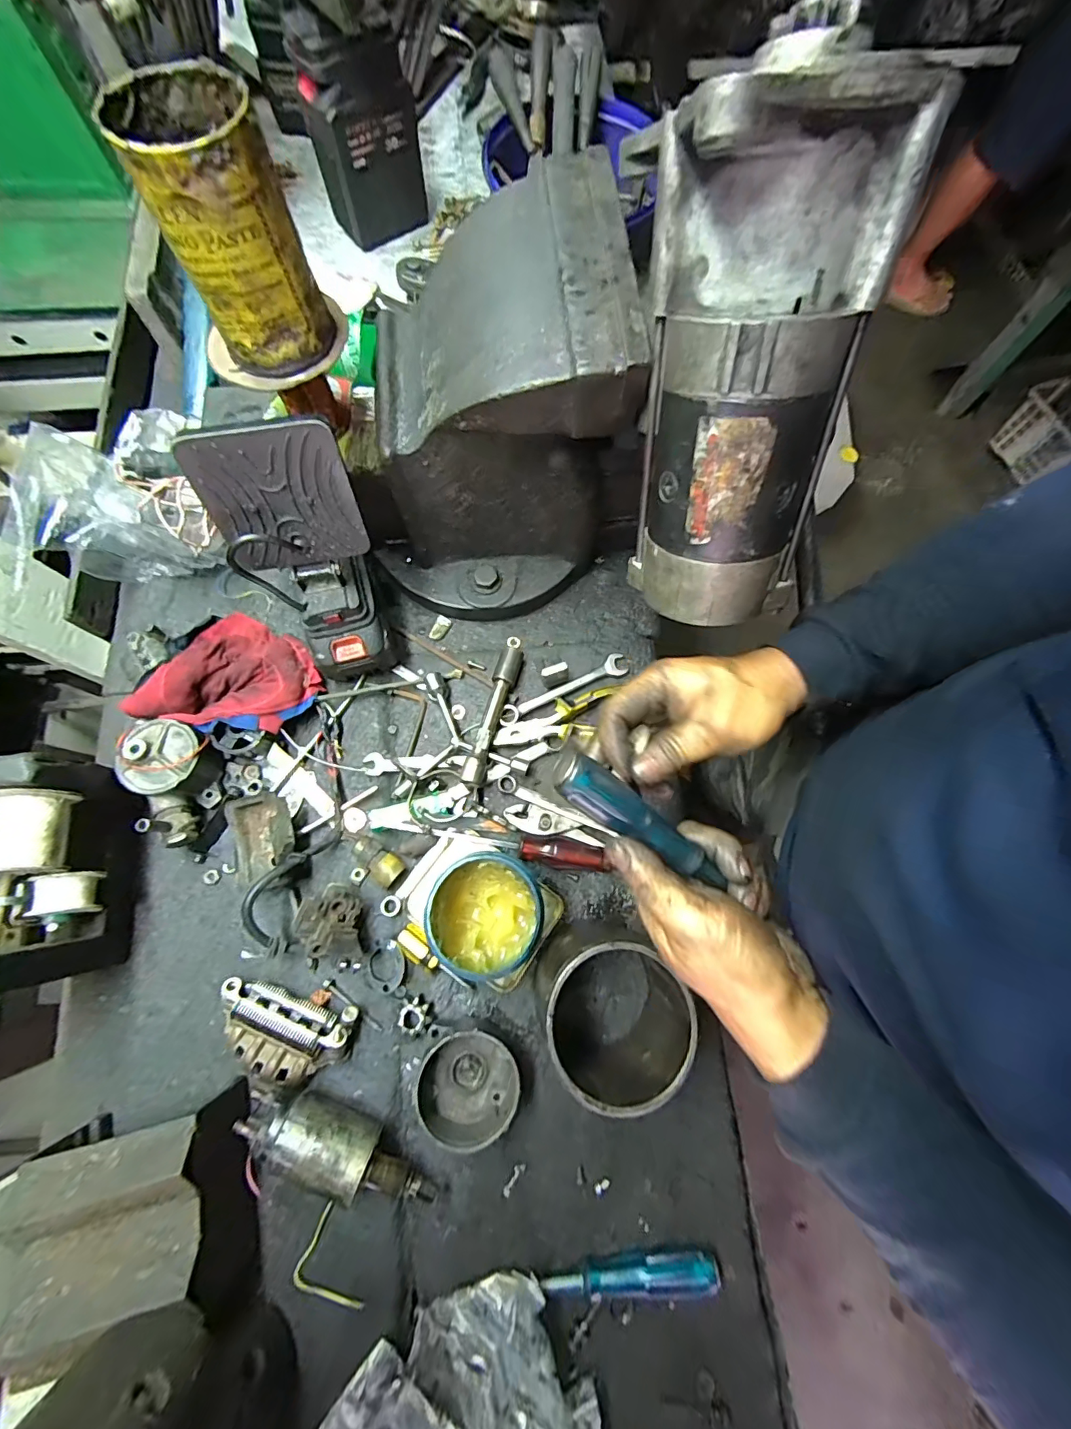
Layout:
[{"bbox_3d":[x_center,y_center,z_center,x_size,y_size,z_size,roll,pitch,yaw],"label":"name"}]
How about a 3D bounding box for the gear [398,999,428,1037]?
[{"bbox_3d":[-0.105,0.259,0.428,0.022,0.016,0.025,-3,74,-3],"label":"gear"}]

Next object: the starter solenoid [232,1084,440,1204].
[{"bbox_3d":[-0.150,0.335,0.387,0.159,0.054,0.044,25,75,5],"label":"starter solenoid"}]

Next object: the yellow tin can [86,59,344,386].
[{"bbox_3d":[-0.181,-0.285,0.301,0.086,0.116,0.079,1,74,-2],"label":"yellow tin can"}]

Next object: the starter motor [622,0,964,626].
[{"bbox_3d":[0.098,-0.156,0.241,0.093,0.230,0.085,-4,35,-3],"label":"starter motor"}]

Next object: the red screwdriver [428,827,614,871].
[{"bbox_3d":[-0.013,0.125,0.470,0.169,0.027,0.025,10,74,1],"label":"red screwdriver"}]

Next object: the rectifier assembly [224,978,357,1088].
[{"bbox_3d":[-0.210,0.266,0.414,0.109,0.038,0.063,15,74,2],"label":"rectifier assembly"}]

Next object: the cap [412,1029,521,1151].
[{"bbox_3d":[-0.055,0.305,0.406,0.079,0.037,0.072,1,74,-2],"label":"cap"}]

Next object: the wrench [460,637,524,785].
[{"bbox_3d":[-0.039,-0.010,0.494,0.021,0.023,0.164,15,74,2],"label":"wrench"}]

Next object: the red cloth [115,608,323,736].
[{"bbox_3d":[-0.286,-0.027,0.482,0.126,0.059,0.134,27,75,6],"label":"red cloth"}]

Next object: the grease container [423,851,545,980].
[{"bbox_3d":[-0.039,0.163,0.412,0.089,0.086,0.090,1,74,-2],"label":"grease container"}]

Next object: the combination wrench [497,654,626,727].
[{"bbox_3d":[0.030,-0.027,0.515,0.145,0.006,0.023,-25,76,-9],"label":"combination wrench"}]

